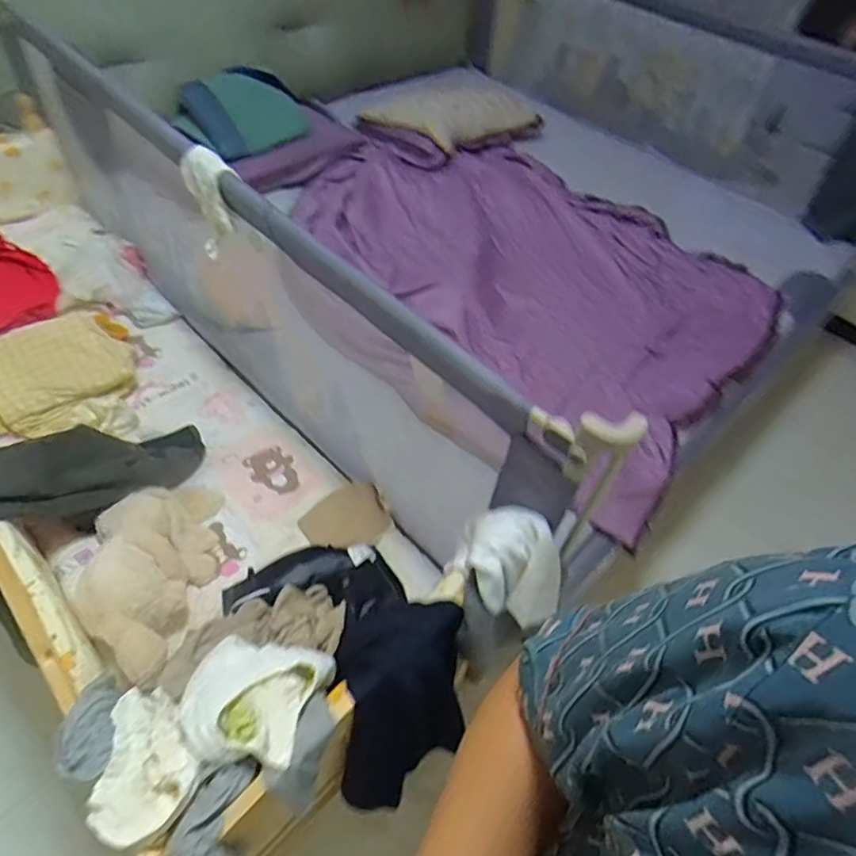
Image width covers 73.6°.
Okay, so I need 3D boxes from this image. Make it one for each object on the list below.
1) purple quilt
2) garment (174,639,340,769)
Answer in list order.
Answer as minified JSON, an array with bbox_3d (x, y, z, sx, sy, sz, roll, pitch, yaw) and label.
[{"bbox_3d":[0.215,-0.487,1.763,1.507,0.144,1.205,35,56,20],"label":"purple quilt"},{"bbox_3d":[-0.229,0.347,0.743,0.190,0.075,0.156,11,51,2],"label":"garment"}]

